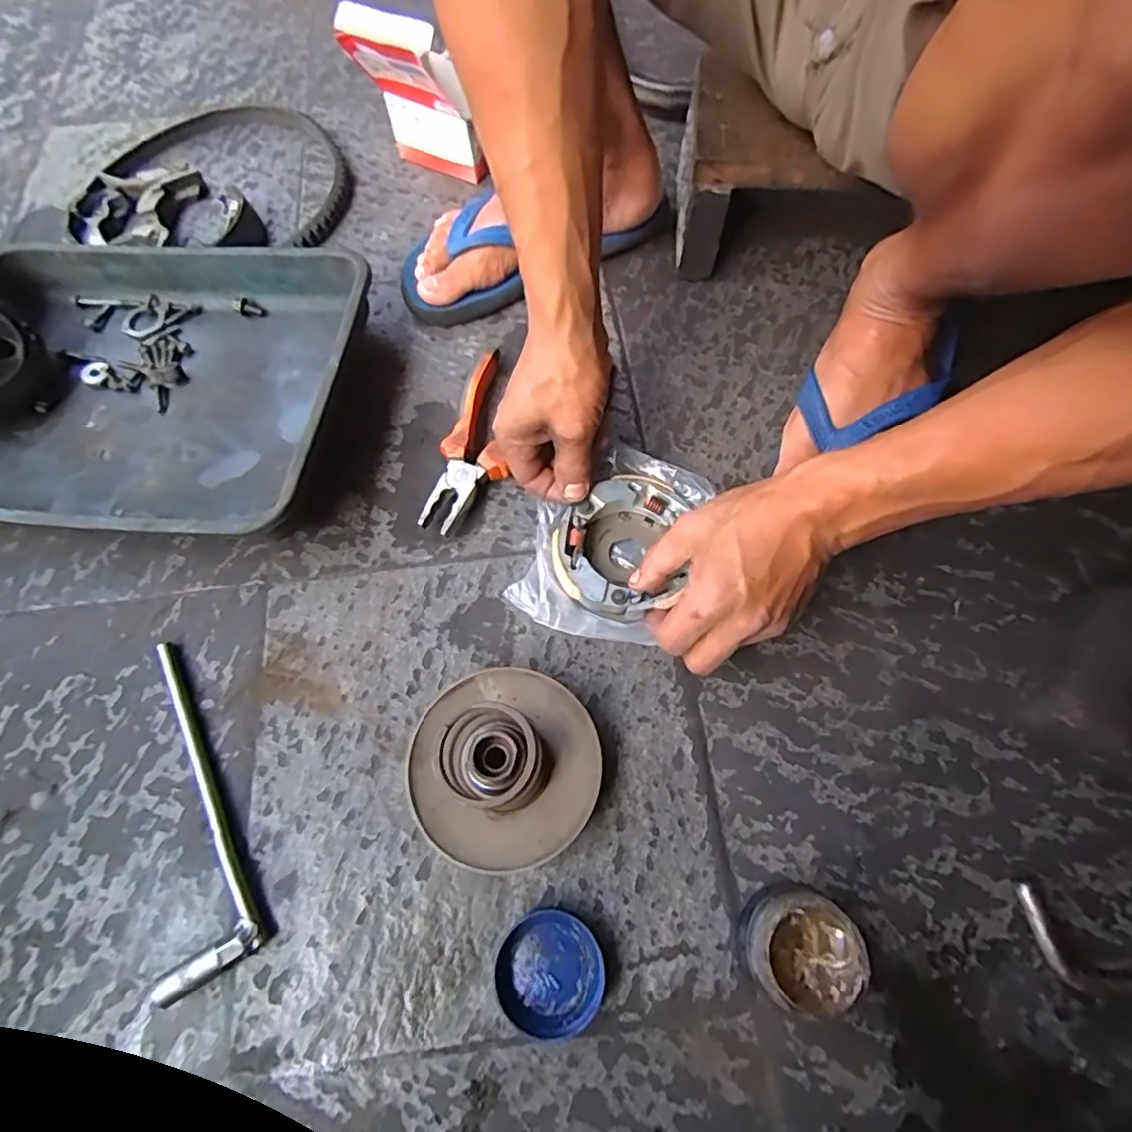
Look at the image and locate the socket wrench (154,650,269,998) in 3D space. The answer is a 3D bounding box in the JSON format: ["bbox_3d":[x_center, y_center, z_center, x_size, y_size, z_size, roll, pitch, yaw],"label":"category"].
[{"bbox_3d":[-0.251,0.150,0.381,0.057,0.017,0.212,-26,69,-9],"label":"socket wrench"}]

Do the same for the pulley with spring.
[{"bbox_3d":[-0.039,0.119,0.362,0.114,0.062,0.115,0,67,1],"label":"pulley with spring"}]

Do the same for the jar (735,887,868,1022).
[{"bbox_3d":[0.130,0.213,0.333,0.059,0.038,0.056,0,67,1],"label":"jar"}]

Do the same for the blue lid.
[{"bbox_3d":[-0.009,0.234,0.342,0.059,0.011,0.059,0,67,1],"label":"blue lid"}]

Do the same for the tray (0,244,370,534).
[{"bbox_3d":[-0.346,-0.146,0.486,0.342,0.063,0.270,5,68,4],"label":"tray"}]

